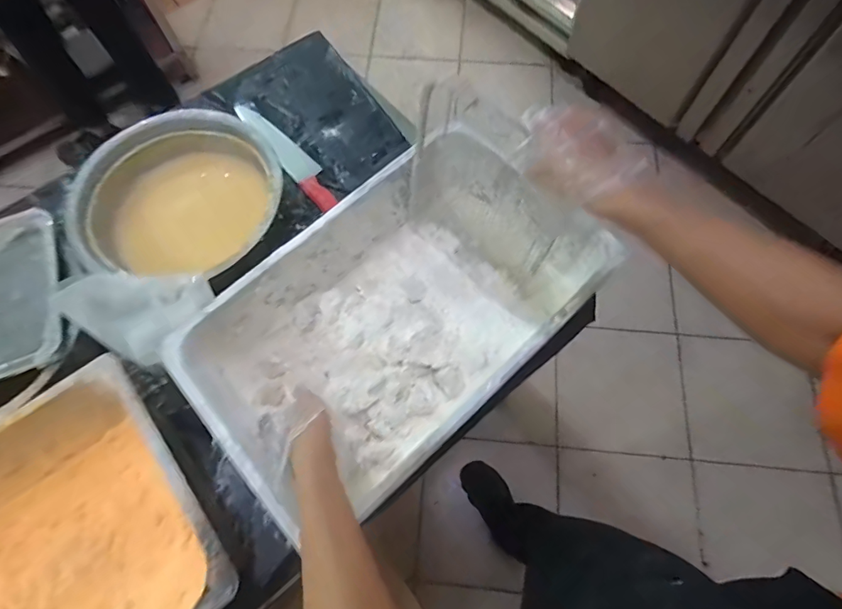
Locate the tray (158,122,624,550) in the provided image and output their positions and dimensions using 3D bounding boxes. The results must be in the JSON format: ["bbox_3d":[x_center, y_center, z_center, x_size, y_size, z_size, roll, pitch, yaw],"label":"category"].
[{"bbox_3d":[-0.037,0.013,0.655,0.519,0.159,0.318,-37,72,-13],"label":"tray"}]

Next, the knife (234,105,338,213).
[{"bbox_3d":[-0.244,-0.282,0.858,0.051,0.020,0.311,-37,72,-13],"label":"knife"}]

